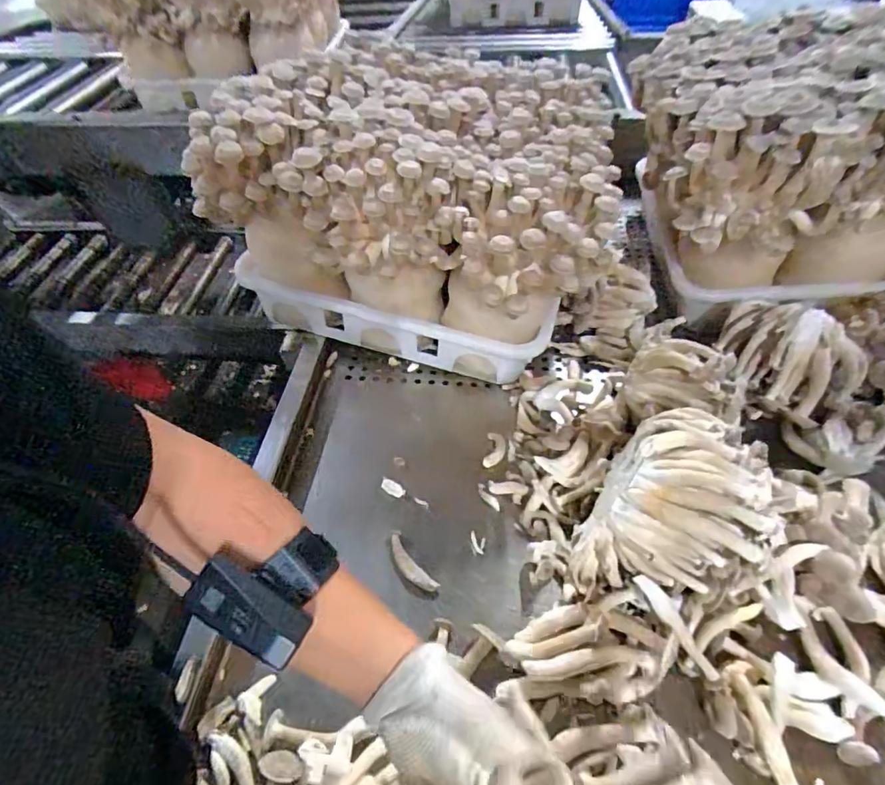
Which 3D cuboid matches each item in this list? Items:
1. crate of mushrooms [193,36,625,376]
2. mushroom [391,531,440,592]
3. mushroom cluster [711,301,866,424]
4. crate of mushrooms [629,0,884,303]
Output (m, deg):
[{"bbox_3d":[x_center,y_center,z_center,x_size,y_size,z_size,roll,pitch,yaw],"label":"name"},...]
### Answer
[{"bbox_3d":[-0.008,-0.264,0.722,0.478,0.302,0.420,14,51,15],"label":"crate of mushrooms"},{"bbox_3d":[-0.035,0.176,0.532,0.023,0.011,0.075,-31,54,-22],"label":"mushroom"},{"bbox_3d":[0.413,-0.041,0.623,0.158,0.098,0.113,32,57,27],"label":"mushroom cluster"},{"bbox_3d":[0.531,-0.327,0.718,0.451,0.263,0.381,-1,48,2],"label":"crate of mushrooms"}]

